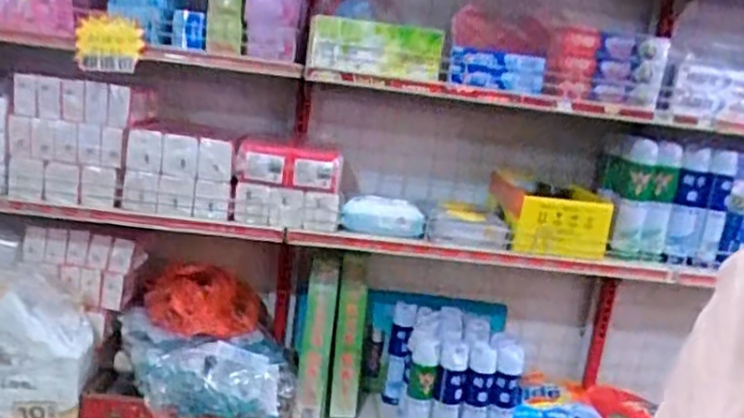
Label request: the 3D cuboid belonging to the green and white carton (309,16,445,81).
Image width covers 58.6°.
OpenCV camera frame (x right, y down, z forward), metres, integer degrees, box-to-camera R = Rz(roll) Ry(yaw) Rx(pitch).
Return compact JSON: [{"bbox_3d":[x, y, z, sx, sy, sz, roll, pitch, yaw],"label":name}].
[{"bbox_3d":[0.008,-0.334,1.375,0.270,0.108,0.077,6,13,-8],"label":"green and white carton"}]

